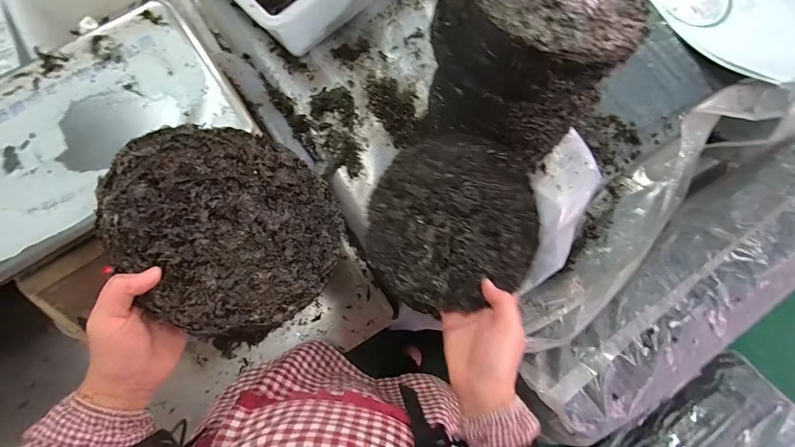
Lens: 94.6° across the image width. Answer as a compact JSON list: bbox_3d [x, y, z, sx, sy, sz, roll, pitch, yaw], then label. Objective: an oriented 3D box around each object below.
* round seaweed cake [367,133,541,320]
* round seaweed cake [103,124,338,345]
[{"bbox_3d":[0.060,-0.006,0.414,0.181,0.036,0.197,0,79,-2],"label":"round seaweed cake"},{"bbox_3d":[-0.157,0.000,0.349,0.201,0.016,0.193,8,70,-25],"label":"round seaweed cake"}]

